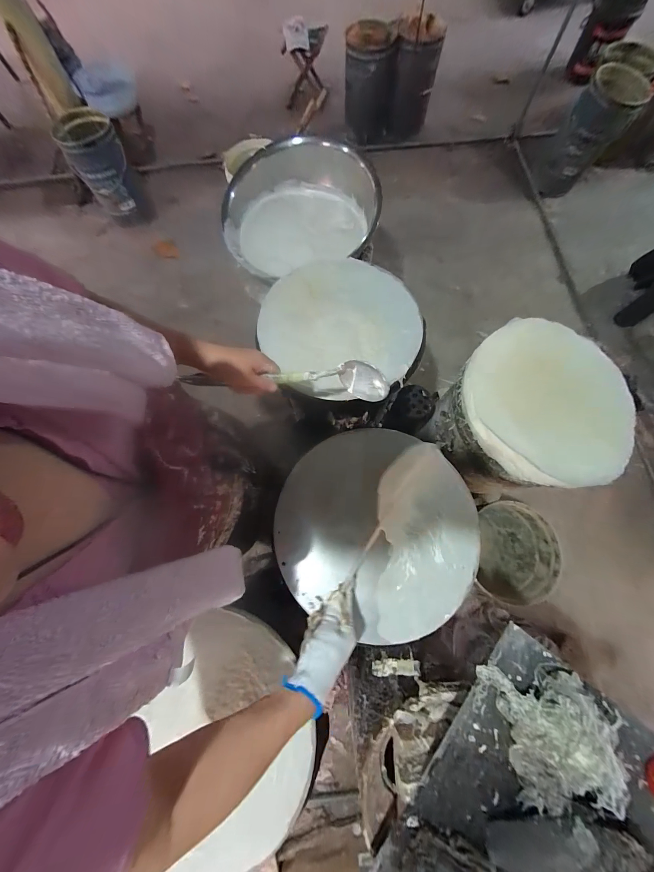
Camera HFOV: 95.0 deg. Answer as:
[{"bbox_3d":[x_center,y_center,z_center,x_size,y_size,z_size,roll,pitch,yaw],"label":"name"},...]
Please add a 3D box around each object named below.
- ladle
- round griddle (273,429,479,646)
[{"bbox_3d":[-0.061,-0.092,0.509,0.332,0.083,0.050,-1,73,-13],"label":"ladle"},{"bbox_3d":[0.088,0.172,0.571,0.364,0.036,0.370,0,73,1],"label":"round griddle"}]

